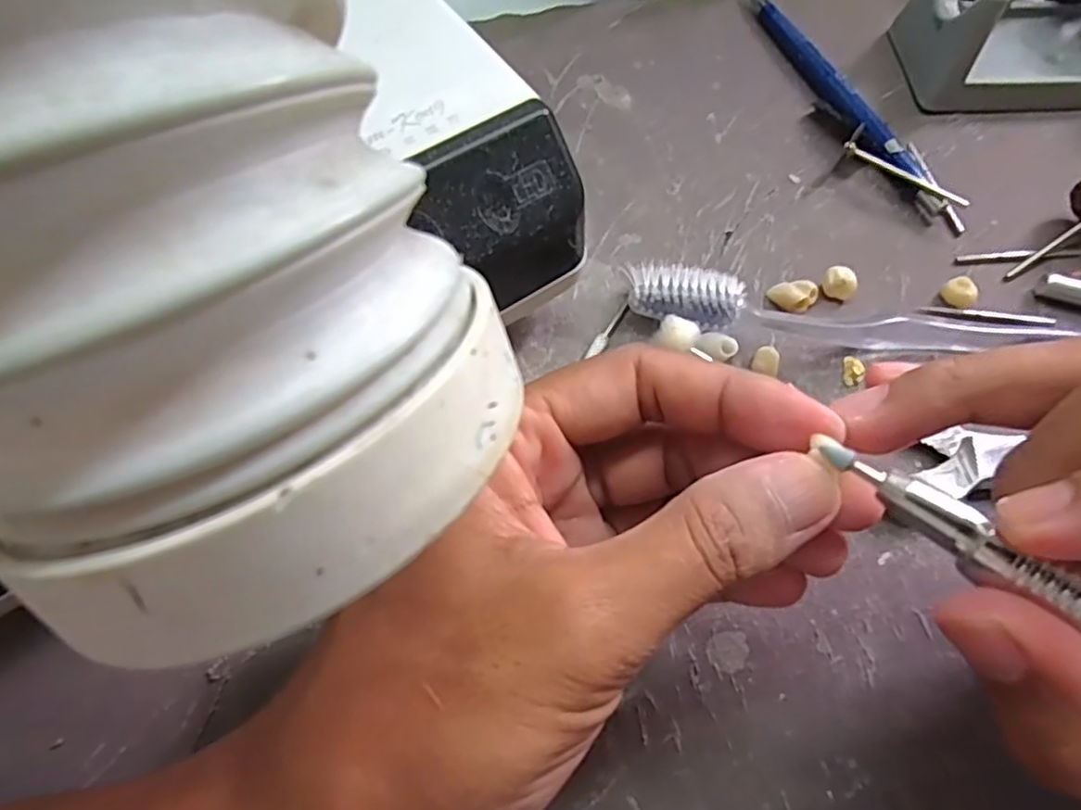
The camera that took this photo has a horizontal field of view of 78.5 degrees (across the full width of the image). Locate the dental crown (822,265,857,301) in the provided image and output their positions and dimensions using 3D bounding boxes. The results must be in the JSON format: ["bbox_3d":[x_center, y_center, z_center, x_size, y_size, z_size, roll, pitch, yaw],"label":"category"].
[{"bbox_3d":[0.100,-0.041,0.221,0.010,0.008,0.008,12,65,6],"label":"dental crown"}]

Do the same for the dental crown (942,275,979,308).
[{"bbox_3d":[0.140,-0.037,0.220,0.007,0.007,0.010,-38,70,-16],"label":"dental crown"}]

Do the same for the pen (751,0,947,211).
[{"bbox_3d":[0.116,-0.124,0.262,0.011,0.010,0.132,-19,66,-9],"label":"pen"}]

